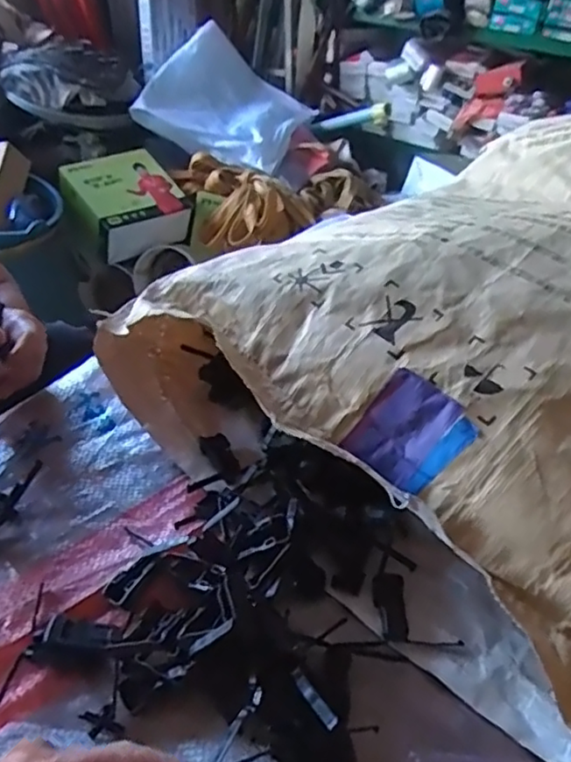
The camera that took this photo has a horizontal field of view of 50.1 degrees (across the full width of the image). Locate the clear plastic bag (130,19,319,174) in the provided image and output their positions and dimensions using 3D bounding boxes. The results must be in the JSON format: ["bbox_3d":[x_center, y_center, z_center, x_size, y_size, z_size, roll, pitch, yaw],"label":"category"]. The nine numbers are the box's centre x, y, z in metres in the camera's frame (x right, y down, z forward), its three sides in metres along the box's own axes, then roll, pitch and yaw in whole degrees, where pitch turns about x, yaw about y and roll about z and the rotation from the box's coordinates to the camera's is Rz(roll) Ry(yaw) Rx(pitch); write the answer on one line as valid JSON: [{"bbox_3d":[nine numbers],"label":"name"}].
[{"bbox_3d":[-0.162,-0.817,1.777,0.417,0.236,0.430,17,39,15],"label":"clear plastic bag"}]

